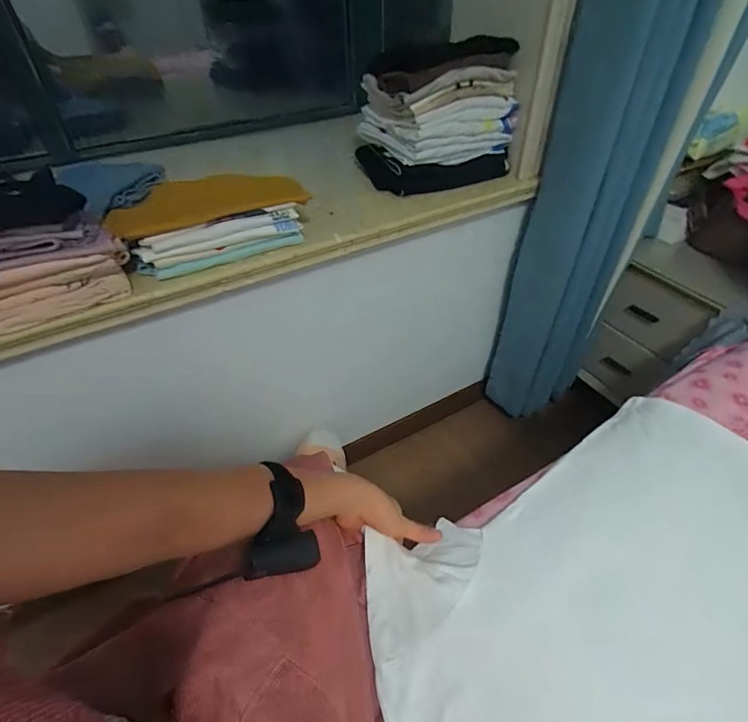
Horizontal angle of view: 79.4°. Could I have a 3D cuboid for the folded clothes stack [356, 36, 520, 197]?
[{"bbox_3d":[0.125,-0.498,0.924,0.251,0.242,0.216,-18,46,-17],"label":"folded clothes stack"}]

